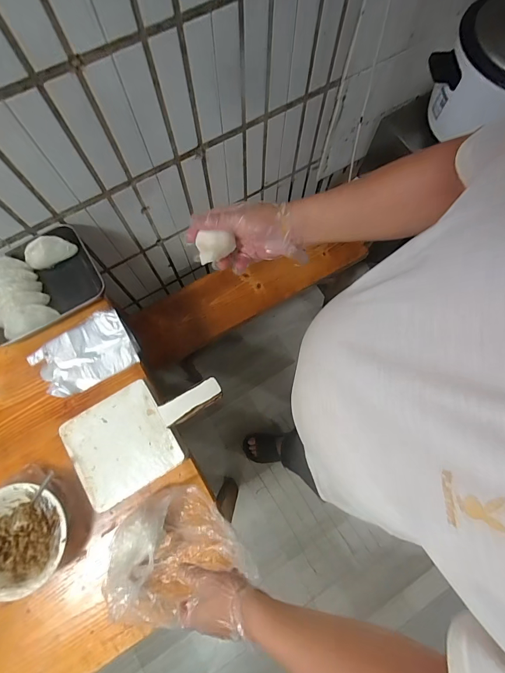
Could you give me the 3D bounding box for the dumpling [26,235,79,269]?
[{"bbox_3d":[-0.446,-0.188,0.726,0.103,0.063,0.038,-26,76,-8],"label":"dumpling"}]

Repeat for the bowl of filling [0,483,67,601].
[{"bbox_3d":[-0.404,0.348,0.582,0.163,0.057,0.165,0,74,-1],"label":"bowl of filling"}]

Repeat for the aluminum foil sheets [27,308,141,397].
[{"bbox_3d":[-0.348,0.037,0.691,0.196,0.013,0.132,-29,77,-8],"label":"aluminum foil sheets"}]

